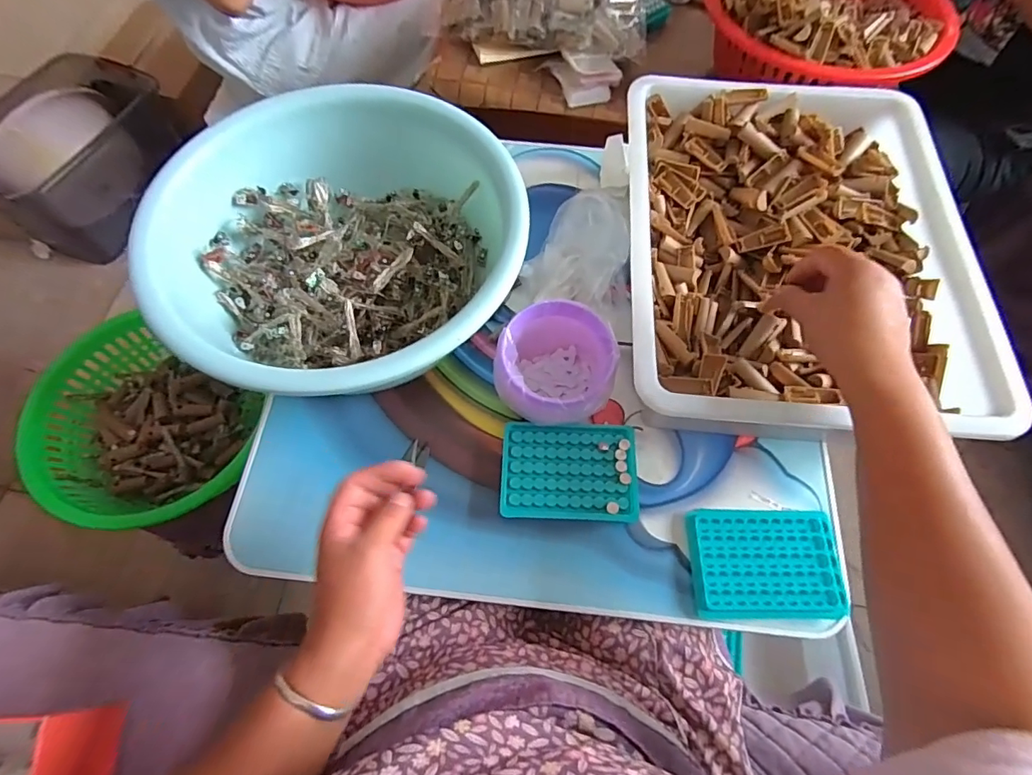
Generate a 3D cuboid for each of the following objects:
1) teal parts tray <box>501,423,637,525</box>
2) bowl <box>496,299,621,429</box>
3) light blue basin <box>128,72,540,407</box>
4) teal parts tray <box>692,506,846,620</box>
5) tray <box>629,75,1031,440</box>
[{"bbox_3d":[0.052,0.085,0.508,0.130,0.029,0.095,2,64,0],"label":"teal parts tray"},{"bbox_3d":[0.039,-0.020,0.514,0.111,0.086,0.123,11,64,4],"label":"bowl"},{"bbox_3d":[-0.173,-0.150,0.533,0.346,0.117,0.332,1,64,-1],"label":"light blue basin"},{"bbox_3d":[0.233,0.165,0.477,0.135,0.021,0.095,2,64,-1],"label":"teal parts tray"},{"bbox_3d":[0.271,-0.143,0.517,0.314,0.080,0.395,4,64,1],"label":"tray"}]

